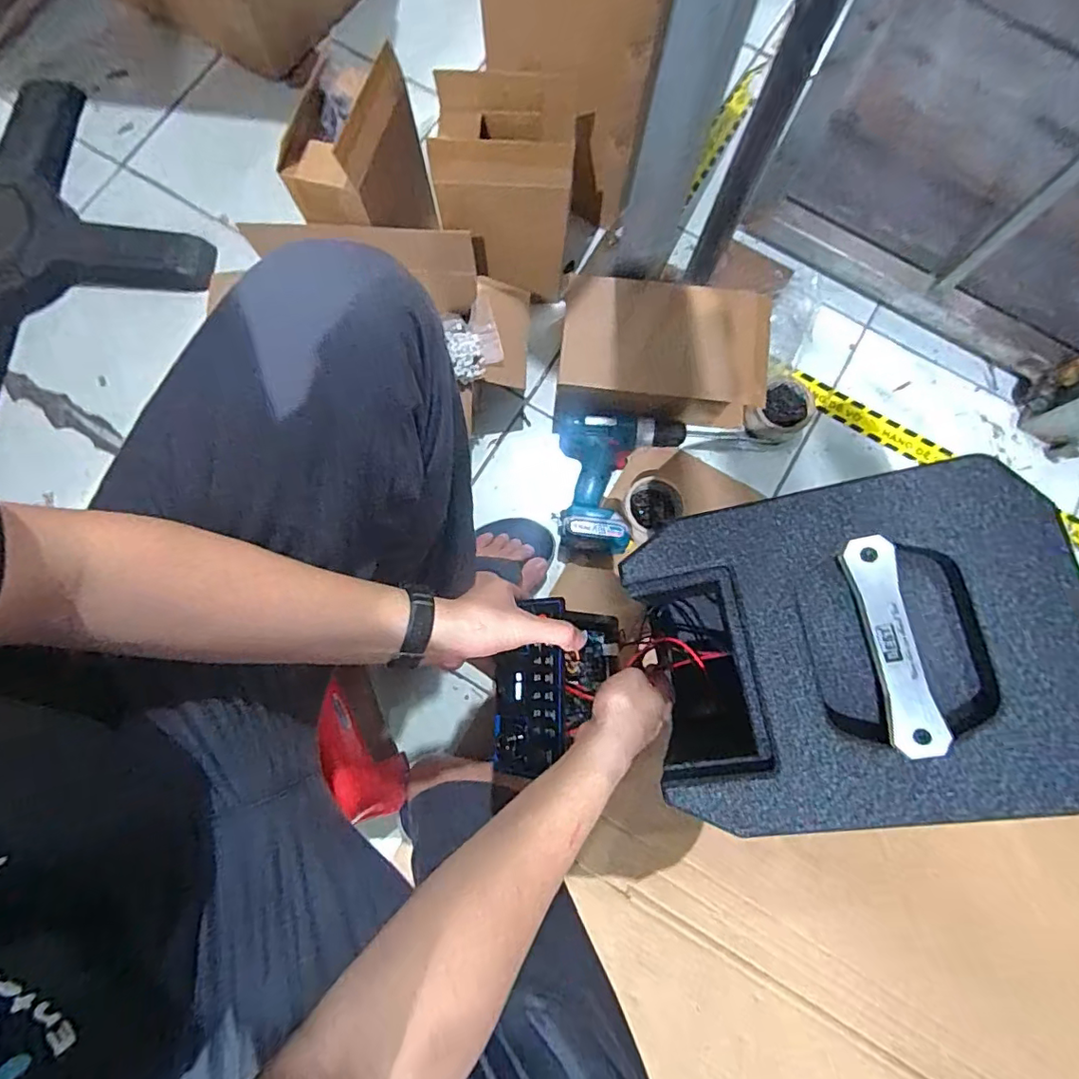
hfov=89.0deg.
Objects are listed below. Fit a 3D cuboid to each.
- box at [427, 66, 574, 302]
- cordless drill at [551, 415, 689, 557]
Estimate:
[{"bbox_3d":[-0.039,-0.453,0.742,0.163,0.251,0.106,8,79,1],"label":"box"},{"bbox_3d":[0.118,-0.083,0.795,0.202,0.079,0.202,0,78,0],"label":"cordless drill"}]

